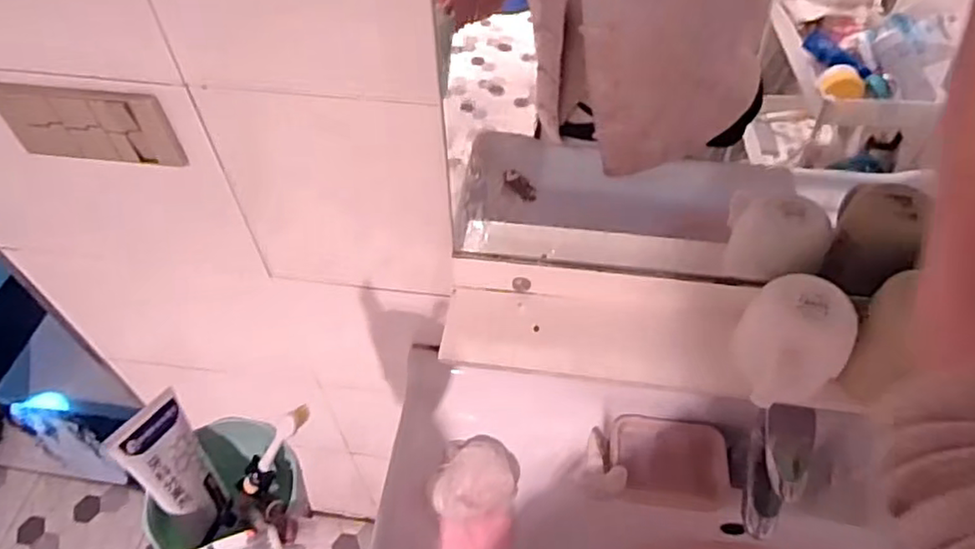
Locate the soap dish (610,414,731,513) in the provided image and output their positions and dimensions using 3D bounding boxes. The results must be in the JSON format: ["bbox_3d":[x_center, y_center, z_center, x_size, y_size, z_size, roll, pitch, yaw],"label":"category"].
[{"bbox_3d":[0.213,0.222,0.751,0.128,0.015,0.099,8,74,0],"label":"soap dish"}]

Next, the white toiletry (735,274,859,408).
[{"bbox_3d":[0.258,0.058,0.543,0.081,0.078,0.087,0,52,0],"label":"white toiletry"}]

